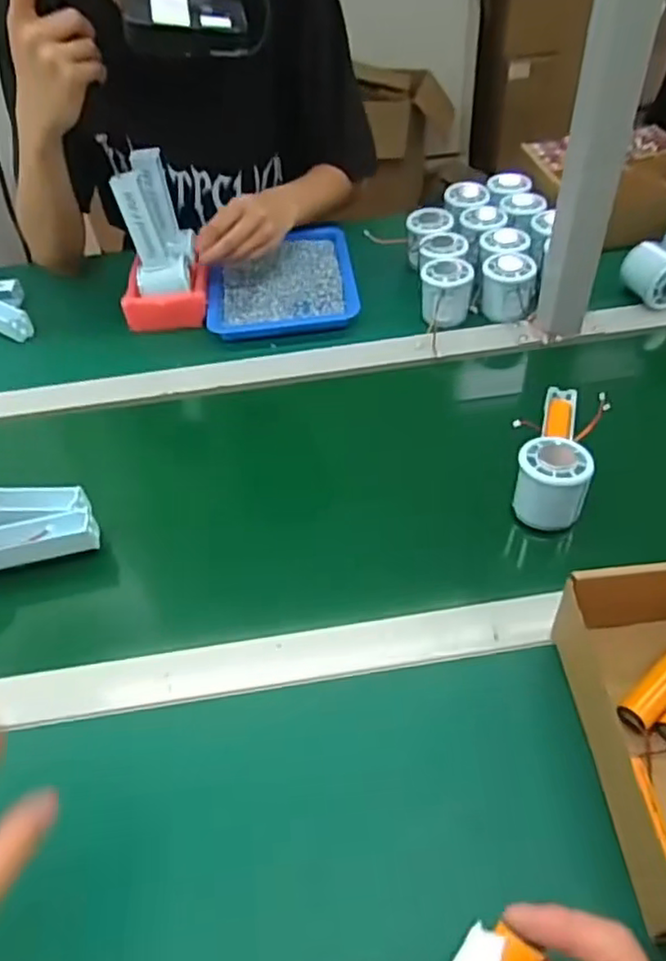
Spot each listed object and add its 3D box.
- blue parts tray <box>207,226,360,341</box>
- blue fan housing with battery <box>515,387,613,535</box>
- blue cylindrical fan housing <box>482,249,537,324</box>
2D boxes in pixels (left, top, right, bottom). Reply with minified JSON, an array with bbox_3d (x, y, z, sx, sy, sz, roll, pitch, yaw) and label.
[{"bbox_3d":[-0.065,-0.252,0.816,0.176,0.021,0.203,-6,48,0],"label":"blue parts tray"},{"bbox_3d":[0.194,-0.031,0.564,0.064,0.056,0.165,16,52,19],"label":"blue fan housing with battery"},{"bbox_3d":[0.198,-0.219,0.735,0.058,0.059,0.066,8,49,12],"label":"blue cylindrical fan housing"}]

